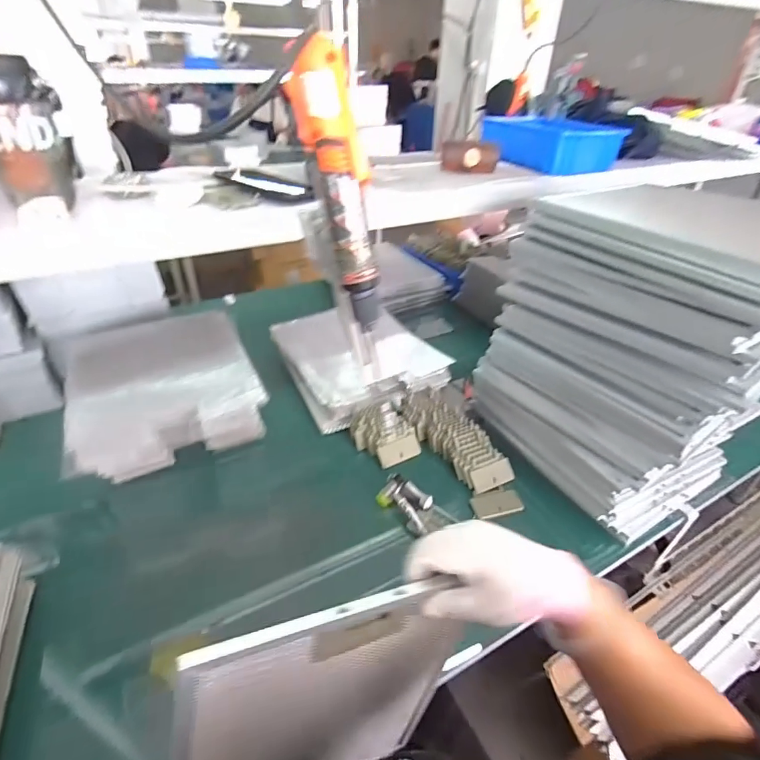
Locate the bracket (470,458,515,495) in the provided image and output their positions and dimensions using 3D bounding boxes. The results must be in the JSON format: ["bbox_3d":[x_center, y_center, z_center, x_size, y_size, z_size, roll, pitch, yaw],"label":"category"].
[{"bbox_3d":[0.209,0.175,0.796,0.091,0.008,0.044,-13,83,-22],"label":"bracket"}]

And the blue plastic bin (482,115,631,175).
[{"bbox_3d":[0.341,-0.484,0.885,0.182,0.068,0.221,-13,39,-19],"label":"blue plastic bin"}]

